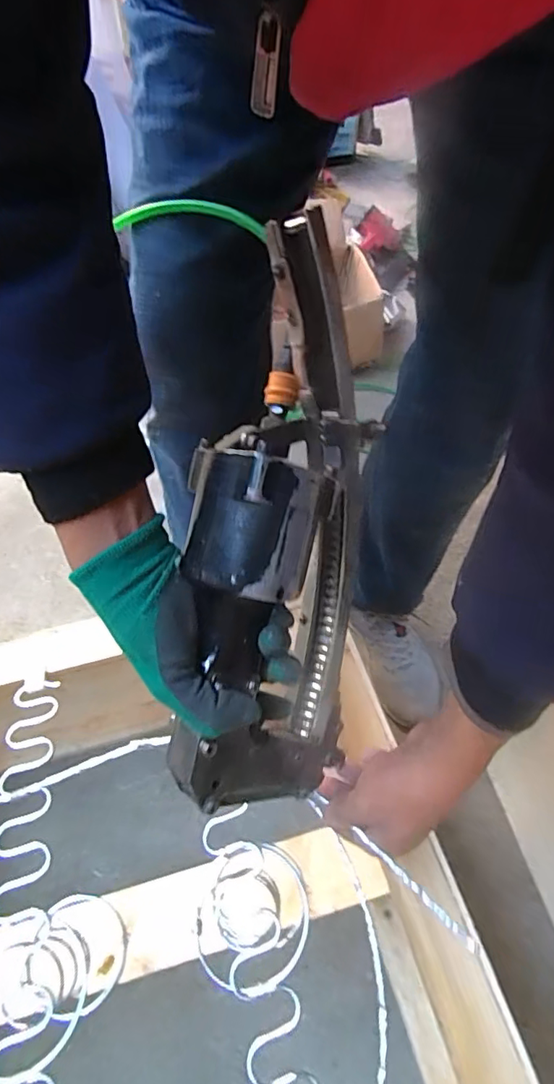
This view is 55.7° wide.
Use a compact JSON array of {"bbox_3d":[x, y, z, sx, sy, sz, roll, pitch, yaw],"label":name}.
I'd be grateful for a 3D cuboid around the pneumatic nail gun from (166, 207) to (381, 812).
[{"bbox_3d":[0.000,-0.005,0.377,0.115,0.400,0.112,5,9,6],"label":"pneumatic nail gun"}]

